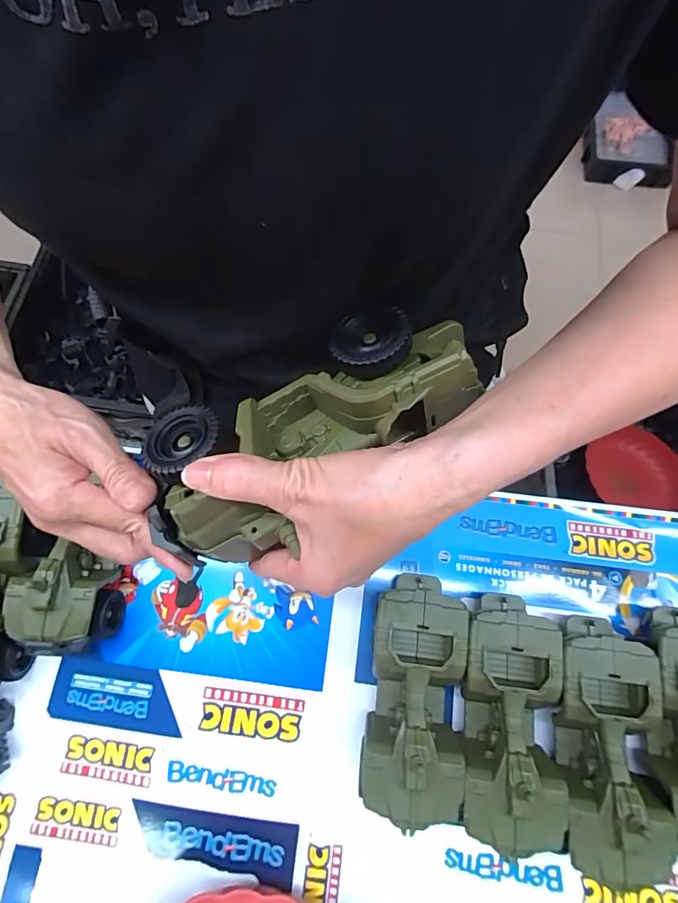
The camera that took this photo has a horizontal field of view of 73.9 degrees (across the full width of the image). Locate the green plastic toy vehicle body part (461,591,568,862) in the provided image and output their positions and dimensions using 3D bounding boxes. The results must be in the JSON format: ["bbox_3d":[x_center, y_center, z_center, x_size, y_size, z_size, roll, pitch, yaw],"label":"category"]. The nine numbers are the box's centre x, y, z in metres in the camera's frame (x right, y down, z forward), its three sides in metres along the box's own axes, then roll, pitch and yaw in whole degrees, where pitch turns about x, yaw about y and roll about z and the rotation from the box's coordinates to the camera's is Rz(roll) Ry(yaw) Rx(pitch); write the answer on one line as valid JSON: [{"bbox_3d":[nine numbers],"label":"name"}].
[{"bbox_3d":[0.145,0.224,0.392,0.079,0.077,0.186,6,72,2],"label":"green plastic toy vehicle body part"}]

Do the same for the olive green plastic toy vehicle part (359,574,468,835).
[{"bbox_3d":[0.065,0.207,0.396,0.077,0.080,0.183,7,72,3],"label":"olive green plastic toy vehicle part"}]

